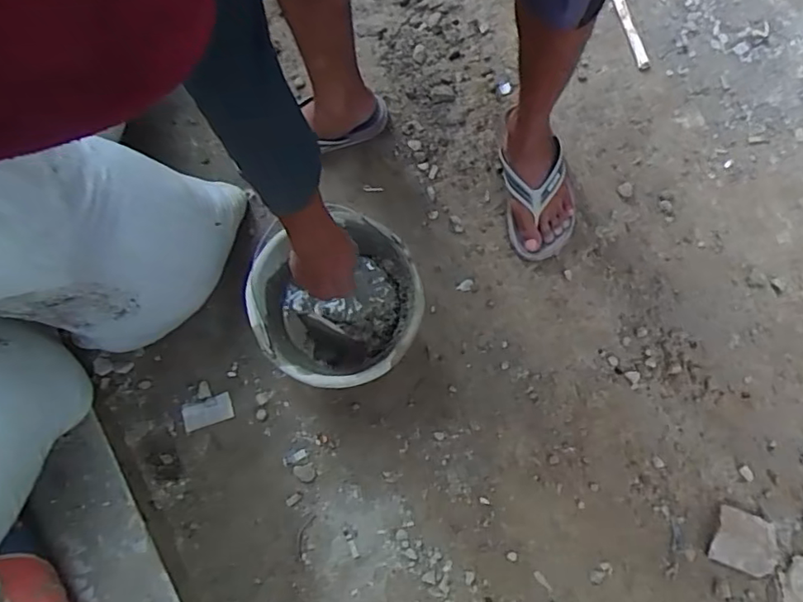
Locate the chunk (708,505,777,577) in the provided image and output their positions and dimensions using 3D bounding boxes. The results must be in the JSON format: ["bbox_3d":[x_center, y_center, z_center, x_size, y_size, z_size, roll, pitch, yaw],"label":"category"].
[{"bbox_3d":[0.491,0.346,0.843,0.088,0.034,0.077,21,80,12],"label":"chunk"}]

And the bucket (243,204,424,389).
[{"bbox_3d":[-0.089,0.011,0.864,0.234,0.149,0.225,-1,73,2],"label":"bucket"}]

